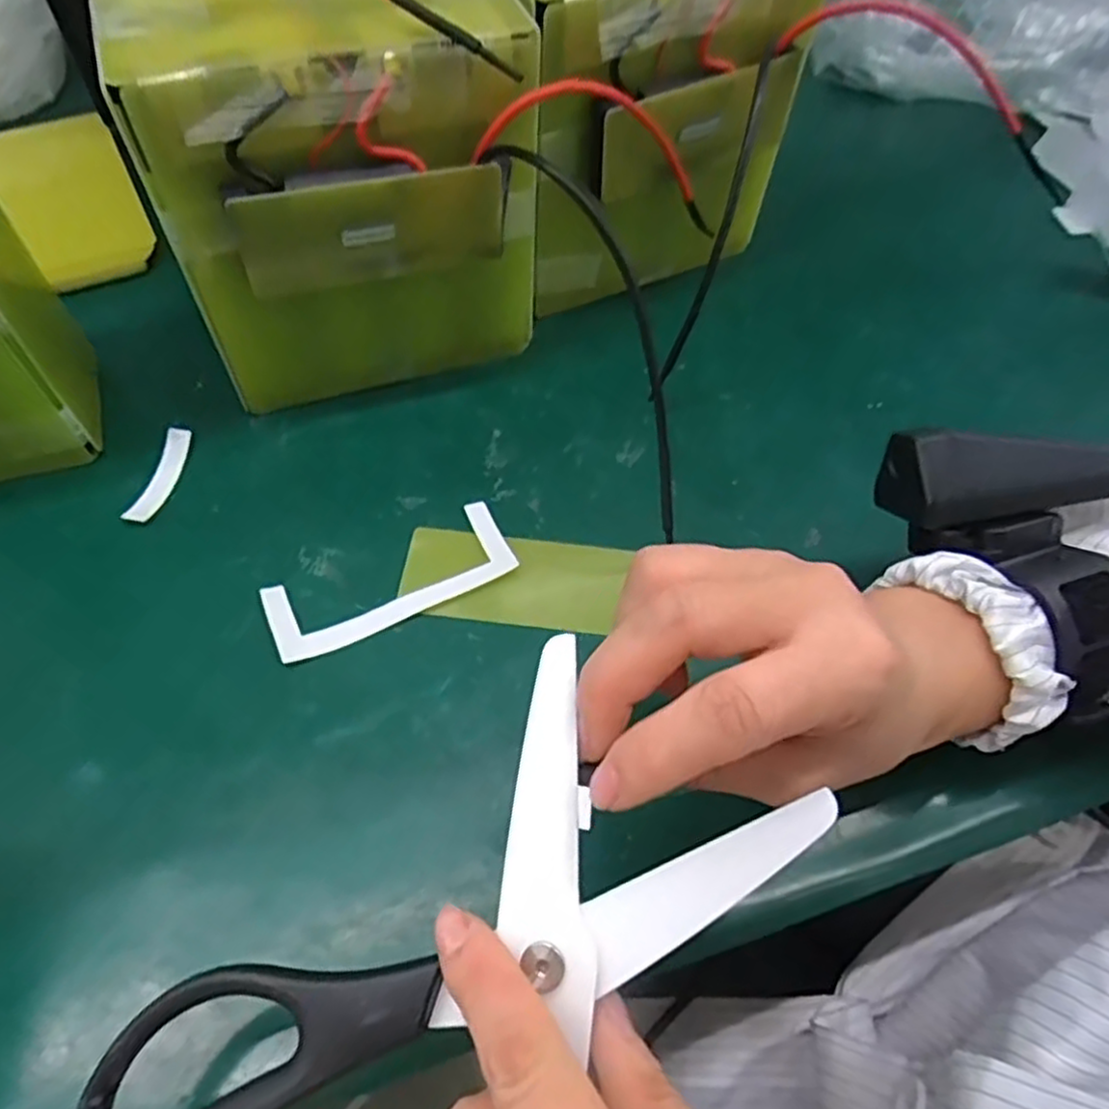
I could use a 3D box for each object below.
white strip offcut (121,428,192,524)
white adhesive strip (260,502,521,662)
[{"bbox_3d":[-0.169,-0.034,0.315,0.011,0.006,0.048,9,58,1],"label":"white strip offcut"},{"bbox_3d":[-0.065,0.010,0.293,0.097,0.005,0.036,-23,63,-17],"label":"white adhesive strip"}]

